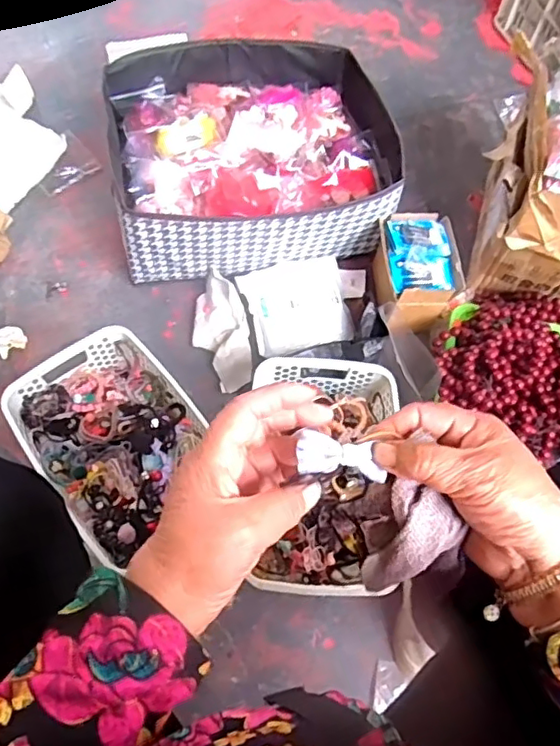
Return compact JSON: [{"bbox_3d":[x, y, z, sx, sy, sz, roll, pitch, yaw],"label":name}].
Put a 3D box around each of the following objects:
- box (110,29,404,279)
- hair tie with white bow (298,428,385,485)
[{"bbox_3d":[-0.044,-0.341,0.942,0.413,0.144,0.359,-9,65,-6],"label":"box"},{"bbox_3d":[0.035,0.047,0.324,0.054,0.008,0.021,12,62,-19],"label":"hair tie with white bow"}]

